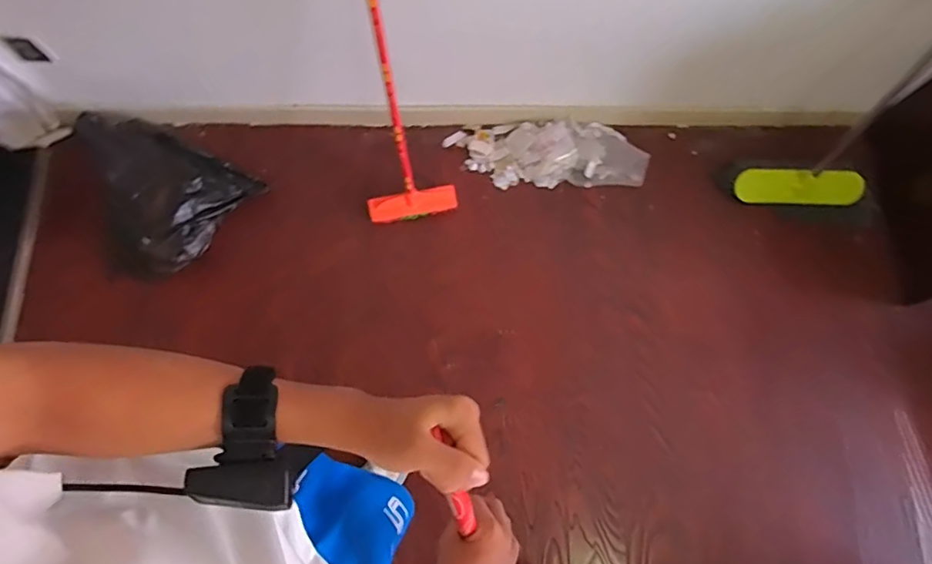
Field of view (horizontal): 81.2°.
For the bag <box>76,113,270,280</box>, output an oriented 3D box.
[{"bbox_3d":[-0.869,-0.218,1.474,0.421,0.167,0.405,27,76,6],"label":"bag"}]

